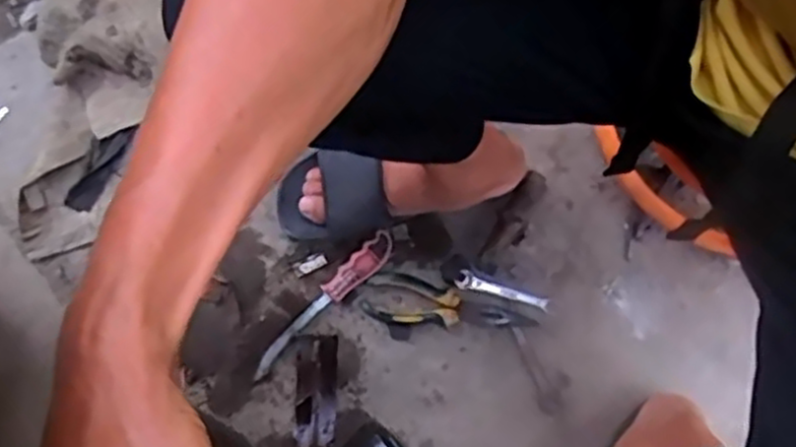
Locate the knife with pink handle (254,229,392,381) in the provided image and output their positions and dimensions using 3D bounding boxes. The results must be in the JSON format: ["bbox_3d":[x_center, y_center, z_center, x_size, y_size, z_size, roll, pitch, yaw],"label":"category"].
[{"bbox_3d":[-0.086,0.088,0.840,0.210,0.028,0.031,-42,82,-6],"label":"knife with pink handle"}]

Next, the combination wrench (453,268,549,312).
[{"bbox_3d":[0.117,0.077,0.840,0.106,0.005,0.021,19,81,4],"label":"combination wrench"}]

